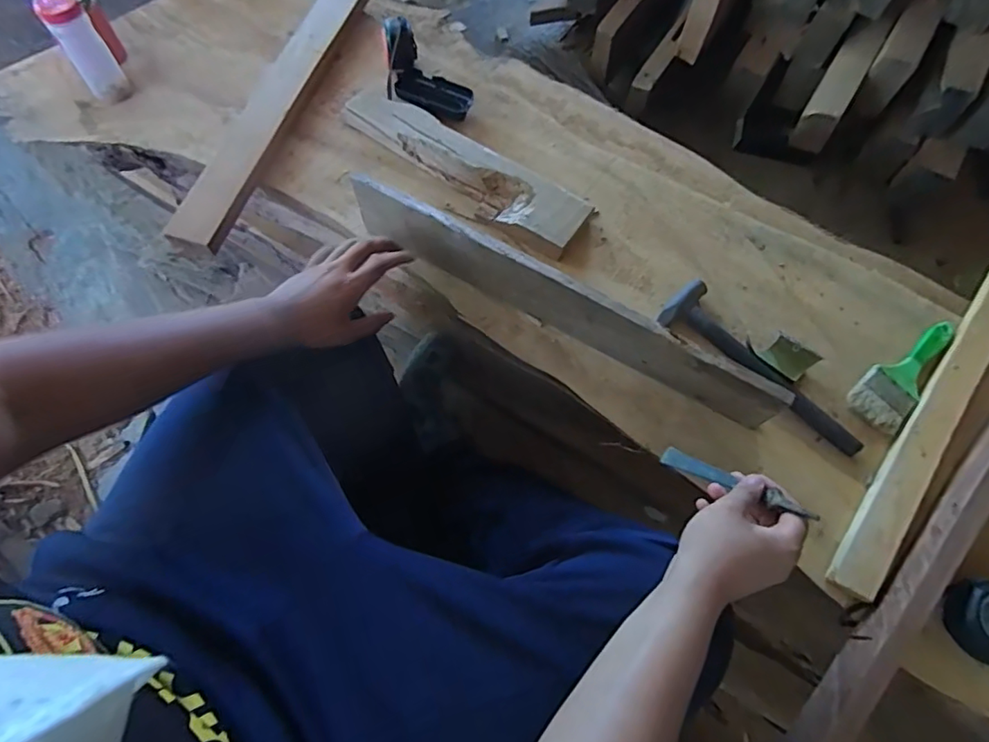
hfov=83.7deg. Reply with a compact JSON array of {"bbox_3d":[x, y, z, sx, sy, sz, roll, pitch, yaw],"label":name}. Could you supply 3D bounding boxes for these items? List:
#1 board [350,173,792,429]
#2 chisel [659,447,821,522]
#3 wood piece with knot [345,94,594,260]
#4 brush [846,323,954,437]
[{"bbox_3d":[0.072,-0.074,0.639,0.520,0.097,0.029,28,70,6],"label":"board"},{"bbox_3d":[0.224,0.105,0.518,0.022,0.008,0.152,-47,36,-17],"label":"chisel"},{"bbox_3d":[-0.048,-0.280,0.767,0.370,0.031,0.102,30,71,10],"label":"wood piece with knot"},{"bbox_3d":[0.516,-0.003,0.693,0.065,0.013,0.197,43,73,14],"label":"brush"}]

